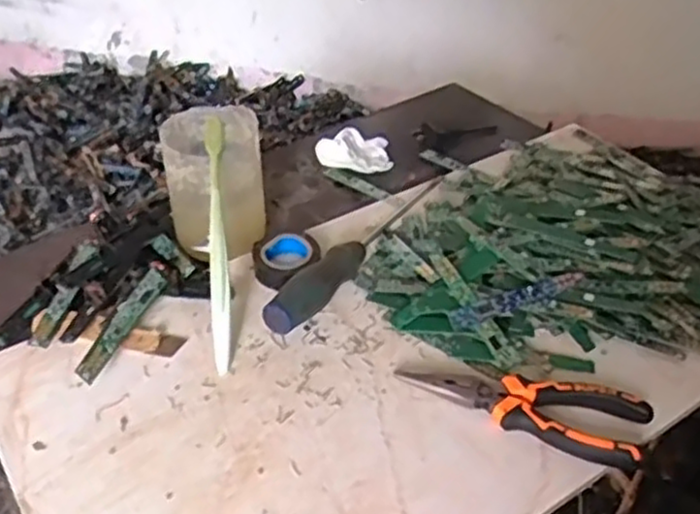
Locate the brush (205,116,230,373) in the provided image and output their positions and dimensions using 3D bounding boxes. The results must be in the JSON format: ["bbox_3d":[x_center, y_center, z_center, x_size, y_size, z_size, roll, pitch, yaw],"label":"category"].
[{"bbox_3d":[-0.095,-0.012,0.537,0.014,0.013,0.183,-2,80,-10],"label":"brush"}]

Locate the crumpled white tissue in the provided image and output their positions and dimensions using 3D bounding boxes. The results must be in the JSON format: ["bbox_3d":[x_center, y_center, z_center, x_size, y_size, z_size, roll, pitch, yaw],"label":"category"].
[{"bbox_3d":[0.005,-0.105,0.735,0.072,0.023,0.053,-8,40,-12],"label":"crumpled white tissue"}]

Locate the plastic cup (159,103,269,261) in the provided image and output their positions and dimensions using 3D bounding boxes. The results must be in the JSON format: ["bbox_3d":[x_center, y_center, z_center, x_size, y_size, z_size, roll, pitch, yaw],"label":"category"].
[{"bbox_3d":[-0.107,-0.062,0.601,0.078,0.102,0.078,1,39,-1],"label":"plastic cup"}]

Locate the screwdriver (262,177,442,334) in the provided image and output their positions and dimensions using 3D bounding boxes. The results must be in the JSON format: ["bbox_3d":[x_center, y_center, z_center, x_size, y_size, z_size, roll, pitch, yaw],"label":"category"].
[{"bbox_3d":[0.014,-0.011,0.613,0.026,0.032,0.245,24,43,25],"label":"screwdriver"}]

